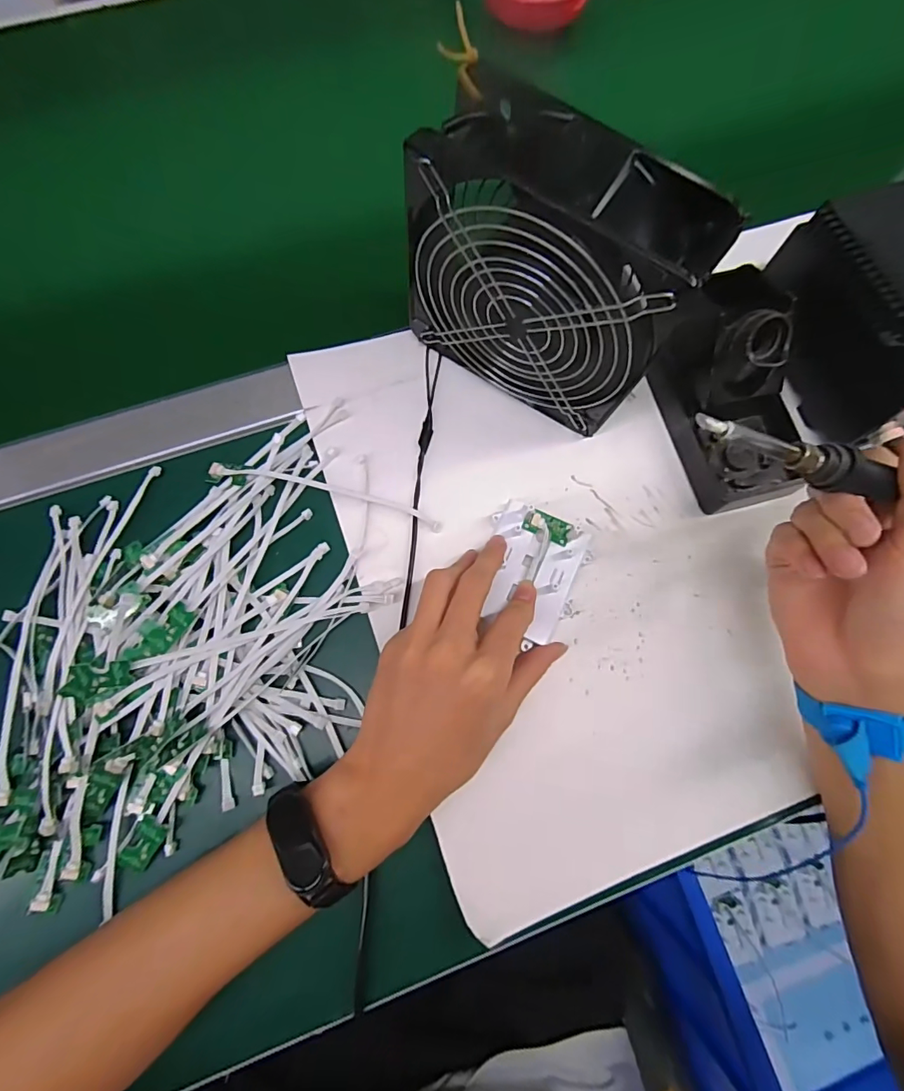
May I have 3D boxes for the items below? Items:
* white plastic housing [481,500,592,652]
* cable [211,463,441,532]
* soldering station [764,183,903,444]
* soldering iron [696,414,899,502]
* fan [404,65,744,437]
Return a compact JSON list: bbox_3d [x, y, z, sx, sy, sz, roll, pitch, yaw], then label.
[{"bbox_3d":[0.051,0.018,0.315,0.064,0.012,0.079,22,78,3],"label":"white plastic housing"},{"bbox_3d":[-0.082,-0.035,0.323,0.154,0.009,0.013,14,76,1],"label":"cable"},{"bbox_3d":[0.304,-0.149,0.326,0.114,0.086,0.160,-18,78,-6],"label":"soldering station"},{"bbox_3d":[0.206,-0.031,0.236,0.215,0.015,0.016,12,76,-18],"label":"soldering iron"},{"bbox_3d":[0.051,-0.145,0.282,0.149,0.150,0.062,30,77,5],"label":"fan"}]

